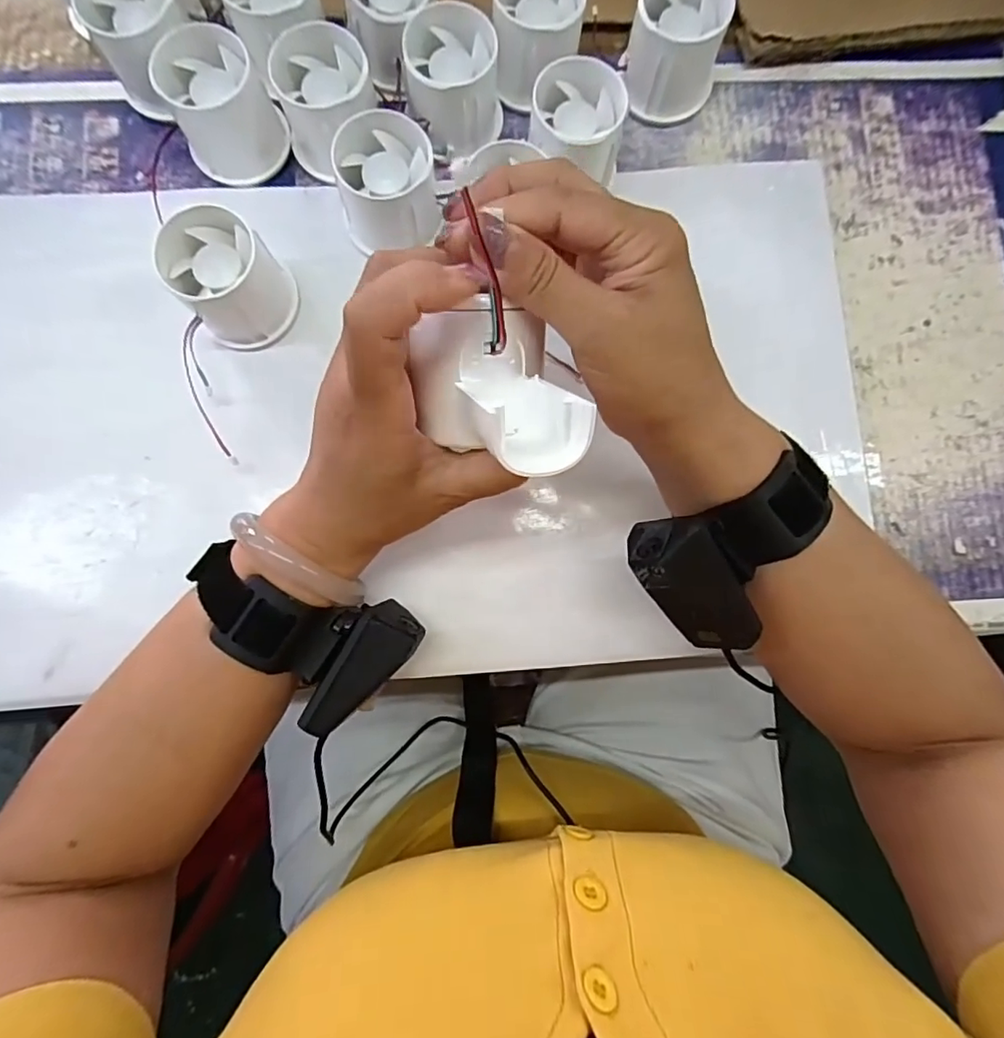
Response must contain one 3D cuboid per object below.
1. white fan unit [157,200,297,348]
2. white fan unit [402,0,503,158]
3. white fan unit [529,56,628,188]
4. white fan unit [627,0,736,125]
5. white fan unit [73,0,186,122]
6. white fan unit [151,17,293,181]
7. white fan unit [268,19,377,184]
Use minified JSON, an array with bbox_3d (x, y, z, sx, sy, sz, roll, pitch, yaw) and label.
[{"bbox_3d":[-0.148,-0.132,0.294,0.053,0.046,0.054,0,83,-2],"label":"white fan unit"},{"bbox_3d":[-0.026,-0.244,0.308,0.053,0.044,0.058,-2,83,-2],"label":"white fan unit"},{"bbox_3d":[0.040,-0.215,0.310,0.054,0.049,0.053,19,83,1],"label":"white fan unit"},{"bbox_3d":[0.101,-0.273,0.313,0.053,0.047,0.052,18,83,0],"label":"white fan unit"},{"bbox_3d":[-0.199,-0.268,0.305,0.057,0.050,0.057,42,84,3],"label":"white fan unit"},{"bbox_3d":[-0.158,-0.231,0.305,0.055,0.046,0.057,0,83,-2],"label":"white fan unit"},{"bbox_3d":[-0.097,-0.230,0.304,0.052,0.041,0.060,1,83,-2],"label":"white fan unit"}]

